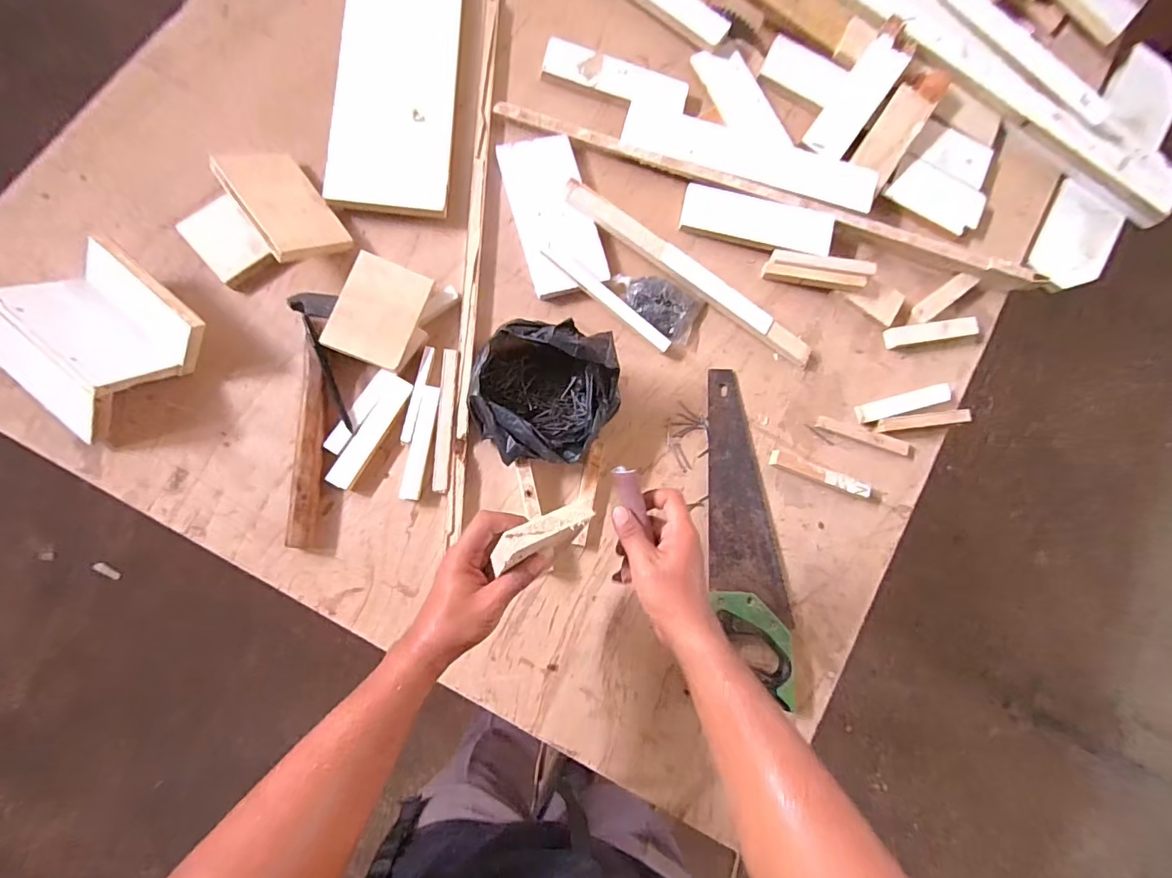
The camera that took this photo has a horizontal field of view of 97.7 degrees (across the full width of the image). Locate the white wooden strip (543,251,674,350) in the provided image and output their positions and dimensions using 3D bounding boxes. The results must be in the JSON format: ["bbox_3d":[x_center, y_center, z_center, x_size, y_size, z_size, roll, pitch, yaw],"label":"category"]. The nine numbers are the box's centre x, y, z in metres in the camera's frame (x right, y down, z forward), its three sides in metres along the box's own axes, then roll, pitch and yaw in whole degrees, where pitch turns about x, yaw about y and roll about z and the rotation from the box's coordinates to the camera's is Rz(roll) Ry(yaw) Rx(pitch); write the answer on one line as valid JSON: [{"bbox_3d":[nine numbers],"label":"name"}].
[{"bbox_3d":[0.031,-0.189,0.690,0.206,0.013,0.018,37,81,-2],"label":"white wooden strip"}]

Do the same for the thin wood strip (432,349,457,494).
[{"bbox_3d":[-0.179,-0.025,0.651,0.018,0.005,0.182,4,84,-7],"label":"thin wood strip"}]

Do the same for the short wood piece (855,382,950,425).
[{"bbox_3d":[0.464,-0.053,0.741,0.141,0.020,0.028,-15,87,-8],"label":"short wood piece"}]

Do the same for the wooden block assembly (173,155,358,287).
[{"bbox_3d":[-0.406,-0.269,0.631,0.165,0.056,0.151,-36,90,-10],"label":"wooden block assembly"}]

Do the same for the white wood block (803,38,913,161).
[{"bbox_3d":[0.406,-0.507,0.766,0.065,0.034,0.195,34,81,-3],"label":"white wood block"}]

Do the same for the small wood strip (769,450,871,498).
[{"bbox_3d":[0.325,0.048,0.712,0.140,0.026,0.021,20,82,-5],"label":"small wood strip"}]

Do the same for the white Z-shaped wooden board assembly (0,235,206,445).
[{"bbox_3d":[-0.557,-0.110,0.583,0.153,0.092,0.190,45,80,-1],"label":"white Z-shaped wooden board assembly"}]

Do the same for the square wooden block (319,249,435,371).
[{"bbox_3d":[-0.256,-0.158,0.634,0.093,0.009,0.129,21,78,-18],"label":"square wooden block"}]

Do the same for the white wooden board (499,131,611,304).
[{"bbox_3d":[-0.044,-0.311,0.698,0.100,0.015,0.221,-15,86,-8],"label":"white wooden board"}]

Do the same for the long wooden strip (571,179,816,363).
[{"bbox_3d":[0.146,-0.229,0.711,0.401,0.015,0.028,34,81,-3],"label":"long wooden strip"}]

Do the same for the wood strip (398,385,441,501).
[{"bbox_3d":[-0.208,0.004,0.644,0.024,0.007,0.143,12,83,-6],"label":"wood strip"}]

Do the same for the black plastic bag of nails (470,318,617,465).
[{"bbox_3d":[-0.049,-0.054,0.634,0.185,0.080,0.163,8,83,-7],"label":"black plastic bag of nails"}]

